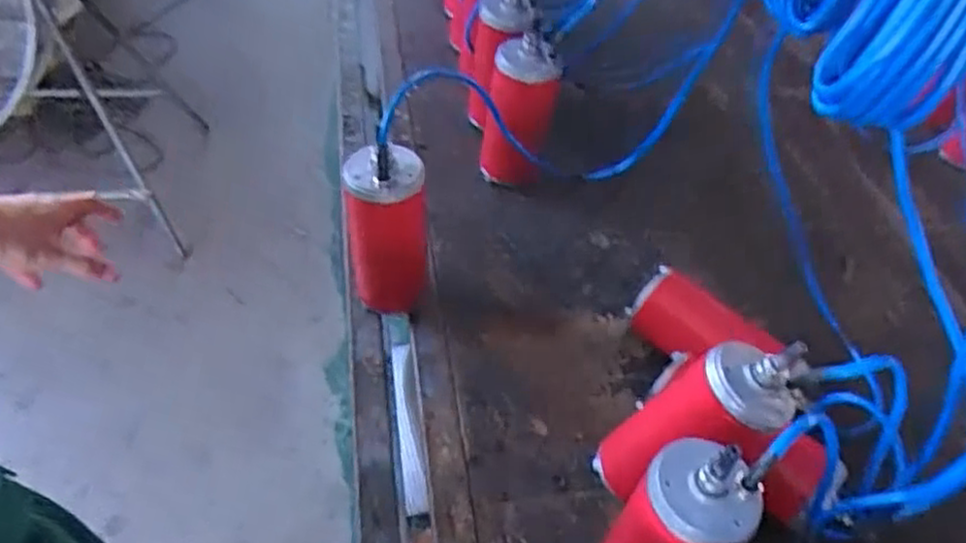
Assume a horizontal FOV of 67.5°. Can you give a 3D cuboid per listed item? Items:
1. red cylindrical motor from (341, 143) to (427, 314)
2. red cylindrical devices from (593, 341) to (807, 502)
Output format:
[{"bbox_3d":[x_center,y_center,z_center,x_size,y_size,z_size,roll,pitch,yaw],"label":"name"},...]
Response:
[{"bbox_3d":[-0.099,-0.034,0.722,0.079,0.185,0.068,-7,49,-13],"label":"red cylindrical motor"},{"bbox_3d":[0.174,0.121,0.589,0.062,0.212,0.077,22,44,-23],"label":"red cylindrical devices"}]

